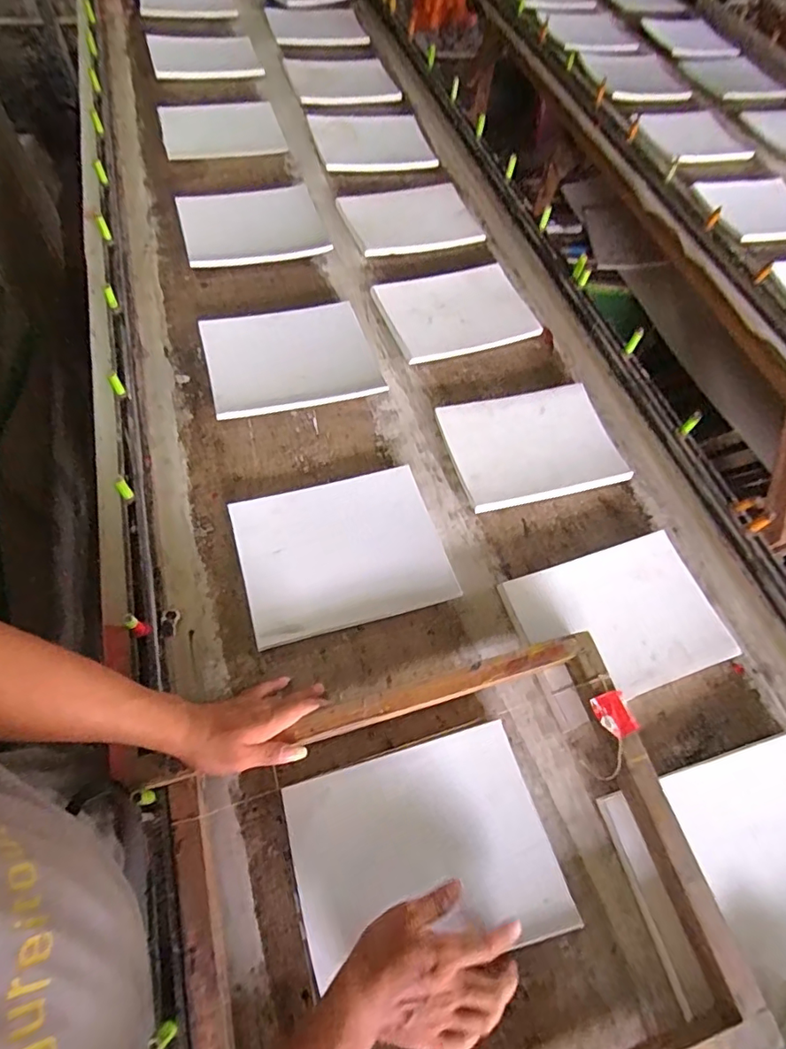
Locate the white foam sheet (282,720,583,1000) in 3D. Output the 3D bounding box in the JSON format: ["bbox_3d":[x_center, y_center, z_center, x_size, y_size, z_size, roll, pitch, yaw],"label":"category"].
[{"bbox_3d":[0.031,0.349,0.558,0.263,0.020,0.201,-15,61,-7],"label":"white foam sheet"}]

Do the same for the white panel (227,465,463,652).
[{"bbox_3d":[-0.072,0.034,0.727,0.271,0.013,0.220,-14,64,-10],"label":"white panel"}]

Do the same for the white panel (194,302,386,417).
[{"bbox_3d":[-0.174,-0.285,0.881,0.270,0.014,0.222,-14,64,-11],"label":"white panel"}]

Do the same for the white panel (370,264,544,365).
[{"bbox_3d":[0.119,-0.398,0.972,0.276,0.017,0.202,-18,65,-12],"label":"white panel"}]

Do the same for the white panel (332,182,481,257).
[{"bbox_3d":[0.034,-0.652,1.097,0.264,0.017,0.225,-19,65,-13],"label":"white panel"}]

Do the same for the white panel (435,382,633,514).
[{"bbox_3d":[0.217,-0.129,0.833,0.259,0.017,0.194,-12,64,-10],"label":"white panel"}]

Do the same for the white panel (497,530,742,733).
[{"bbox_3d":[0.304,0.131,0.709,0.270,0.018,0.192,-17,65,-12],"label":"white panel"}]

